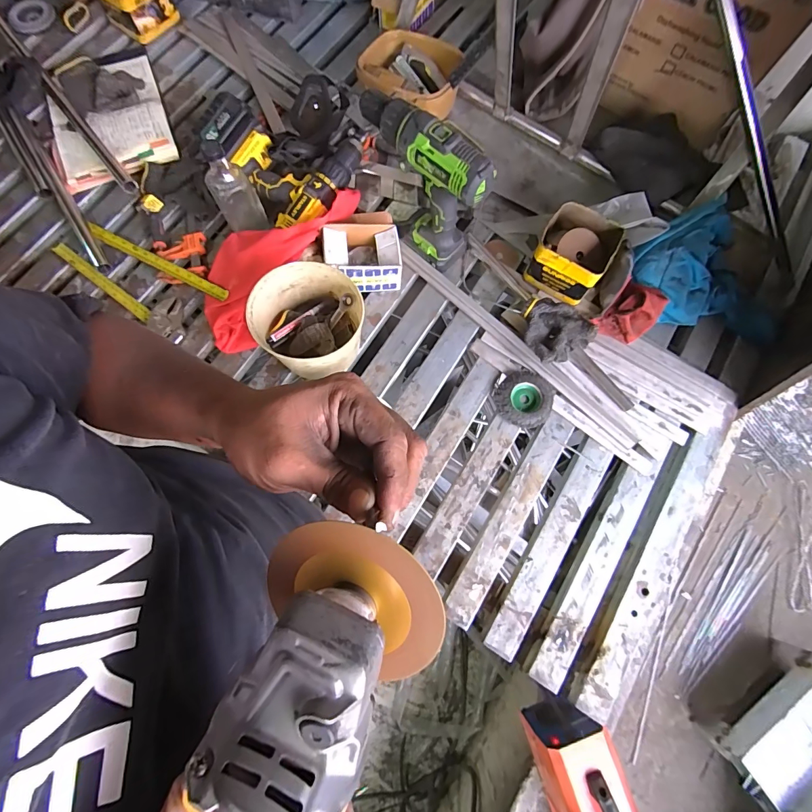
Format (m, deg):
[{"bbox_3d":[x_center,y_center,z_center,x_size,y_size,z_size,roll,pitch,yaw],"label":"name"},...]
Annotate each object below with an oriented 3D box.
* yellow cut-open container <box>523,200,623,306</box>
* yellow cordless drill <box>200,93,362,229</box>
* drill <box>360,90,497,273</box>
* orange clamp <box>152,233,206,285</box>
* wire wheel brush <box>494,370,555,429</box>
[{"bbox_3d":[0.291,-0.266,0.691,0.121,0.088,0.131,30,77,6],"label":"yellow cut-open container"},{"bbox_3d":[-0.240,-0.423,0.712,0.275,0.072,0.187,21,76,3],"label":"yellow cordless drill"},{"bbox_3d":[0.031,-0.349,0.627,0.070,0.229,0.220,-42,81,-11],"label":"drill"},{"bbox_3d":[-0.406,-0.261,0.713,0.088,0.029,0.089,-11,76,-5],"label":"orange clamp"},{"bbox_3d":[0.201,-0.014,0.668,0.092,0.023,0.096,0,76,-2],"label":"wire wheel brush"}]

